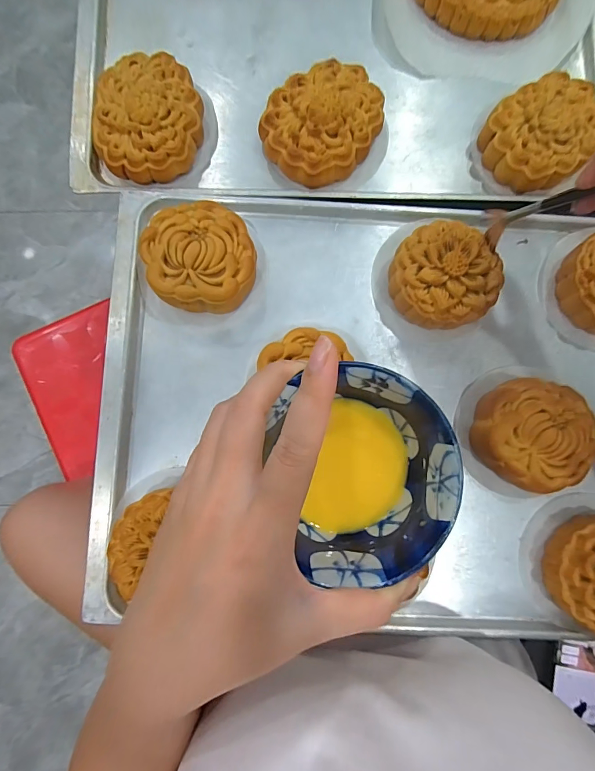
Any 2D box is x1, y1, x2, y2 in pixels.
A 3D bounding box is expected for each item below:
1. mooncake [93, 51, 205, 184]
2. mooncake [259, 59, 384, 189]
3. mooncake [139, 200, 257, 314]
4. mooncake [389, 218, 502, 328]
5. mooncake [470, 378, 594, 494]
[{"bbox_3d":[-0.112,-0.201,0.293,0.076,0.030,0.091,2,85,-1],"label":"mooncake"},{"bbox_3d":[0.021,-0.197,0.295,0.090,0.034,0.074,-40,87,-4],"label":"mooncake"},{"bbox_3d":[-0.068,-0.090,0.280,0.074,0.036,0.072,0,85,-1],"label":"mooncake"},{"bbox_3d":[0.105,-0.078,0.285,0.074,0.035,0.071,0,85,-1],"label":"mooncake"},{"bbox_3d":[0.166,0.035,0.276,0.076,0.036,0.076,9,85,0],"label":"mooncake"}]

